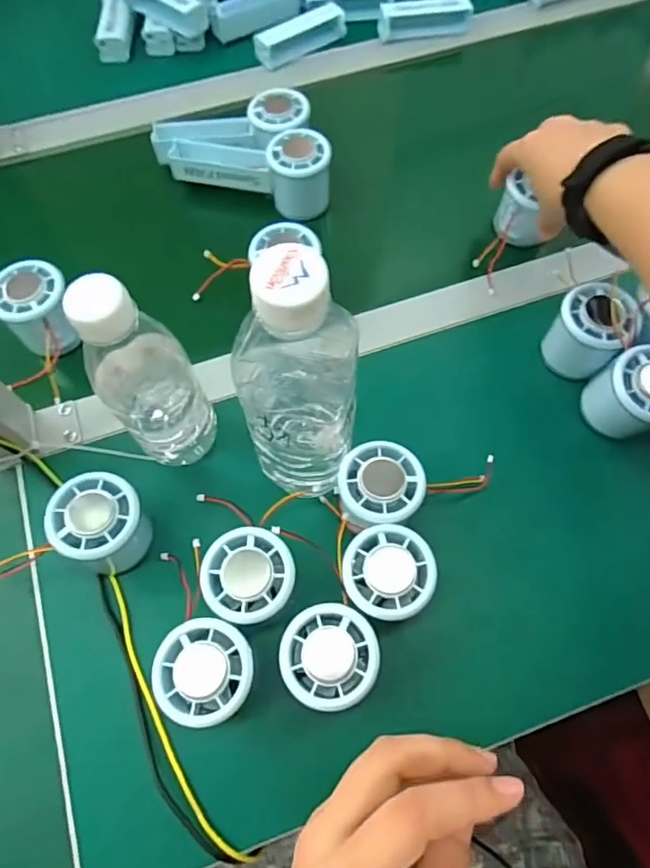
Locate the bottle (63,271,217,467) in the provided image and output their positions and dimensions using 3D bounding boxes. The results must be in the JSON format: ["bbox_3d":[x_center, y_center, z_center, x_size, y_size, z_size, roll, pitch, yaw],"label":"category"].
[{"bbox_3d":[-0.116,-0.035,0.349,0.055,0.175,0.052,0,66,1],"label":"bottle"}]

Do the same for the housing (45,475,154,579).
[{"bbox_3d":[-0.150,0.060,0.374,0.054,0.062,0.054,0,66,1],"label":"housing"}]

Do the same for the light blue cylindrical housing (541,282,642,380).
[{"bbox_3d":[0.207,-0.080,0.429,0.054,0.053,0.054,0,66,1],"label":"light blue cylindrical housing"}]

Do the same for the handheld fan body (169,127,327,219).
[{"bbox_3d":[-0.070,-0.250,0.516,0.150,0.063,0.045,9,67,5],"label":"handheld fan body"}]

